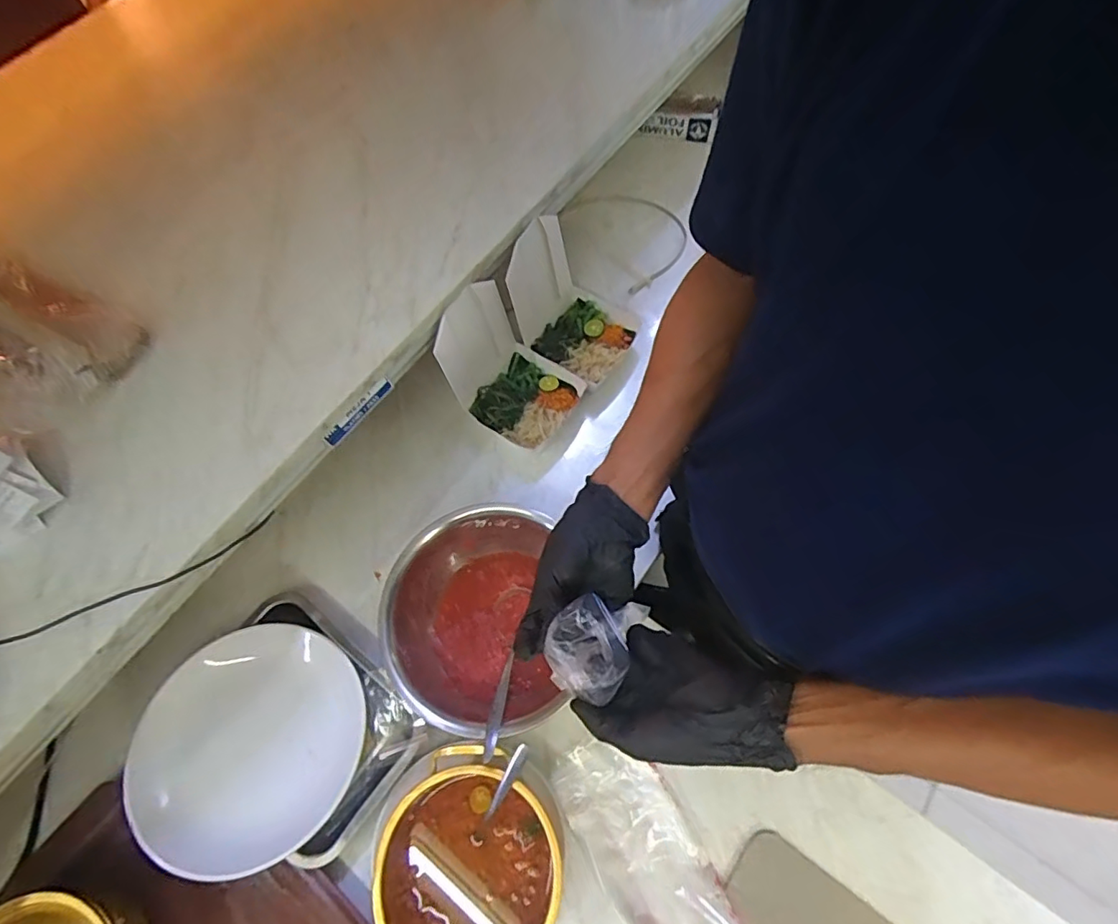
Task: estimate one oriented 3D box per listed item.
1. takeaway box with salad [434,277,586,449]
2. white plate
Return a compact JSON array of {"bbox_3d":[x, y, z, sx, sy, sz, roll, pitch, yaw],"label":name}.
[{"bbox_3d":[-0.070,-0.119,0.706,0.172,0.170,0.128,29,72,14],"label":"takeaway box with salad"},{"bbox_3d":[-0.329,0.298,0.587,0.214,0.016,0.230,6,61,-10],"label":"white plate"}]

